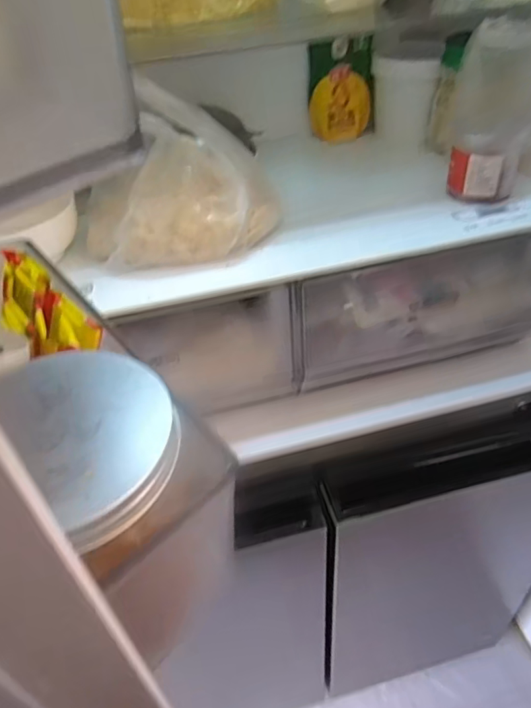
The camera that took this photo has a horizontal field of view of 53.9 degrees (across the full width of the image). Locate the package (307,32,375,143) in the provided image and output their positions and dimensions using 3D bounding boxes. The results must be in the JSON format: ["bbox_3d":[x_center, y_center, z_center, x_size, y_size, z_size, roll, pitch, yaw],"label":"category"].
[{"bbox_3d":[0.122,-0.414,0.825,0.104,0.142,0.032,-1,41,3],"label":"package"}]

